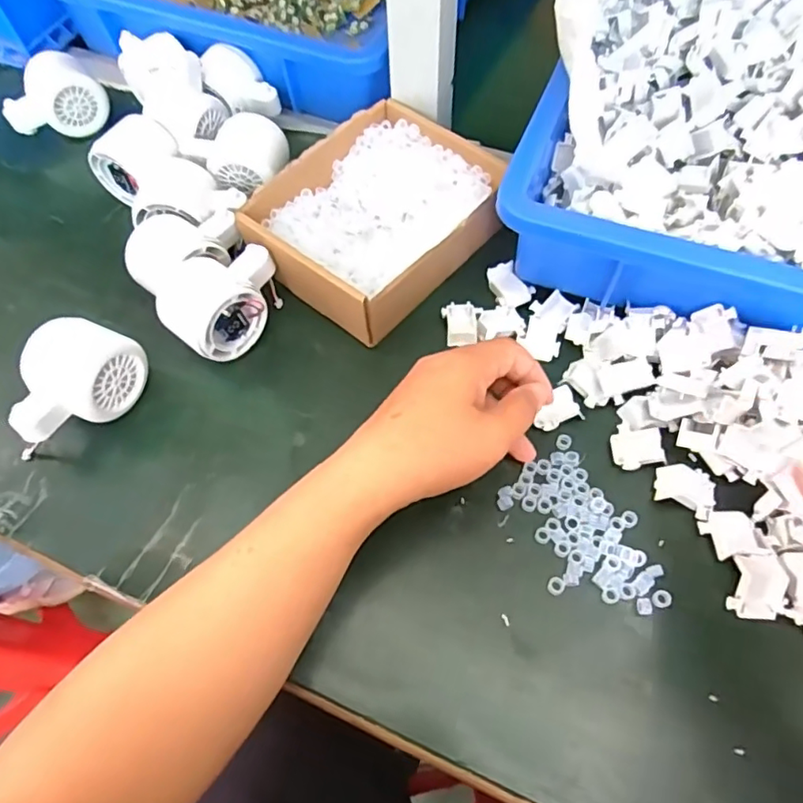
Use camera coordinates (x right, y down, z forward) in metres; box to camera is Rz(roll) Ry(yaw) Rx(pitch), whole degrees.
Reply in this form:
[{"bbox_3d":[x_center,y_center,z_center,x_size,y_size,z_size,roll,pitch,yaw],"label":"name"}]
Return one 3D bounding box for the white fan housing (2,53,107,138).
[{"bbox_3d":[-0.317,-0.272,0.526,0.082,0.064,0.043,-34,65,-16],"label":"white fan housing"}]

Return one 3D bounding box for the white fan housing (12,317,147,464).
[{"bbox_3d":[-0.211,-0.007,0.370,0.047,0.060,0.083,21,64,14],"label":"white fan housing"}]

